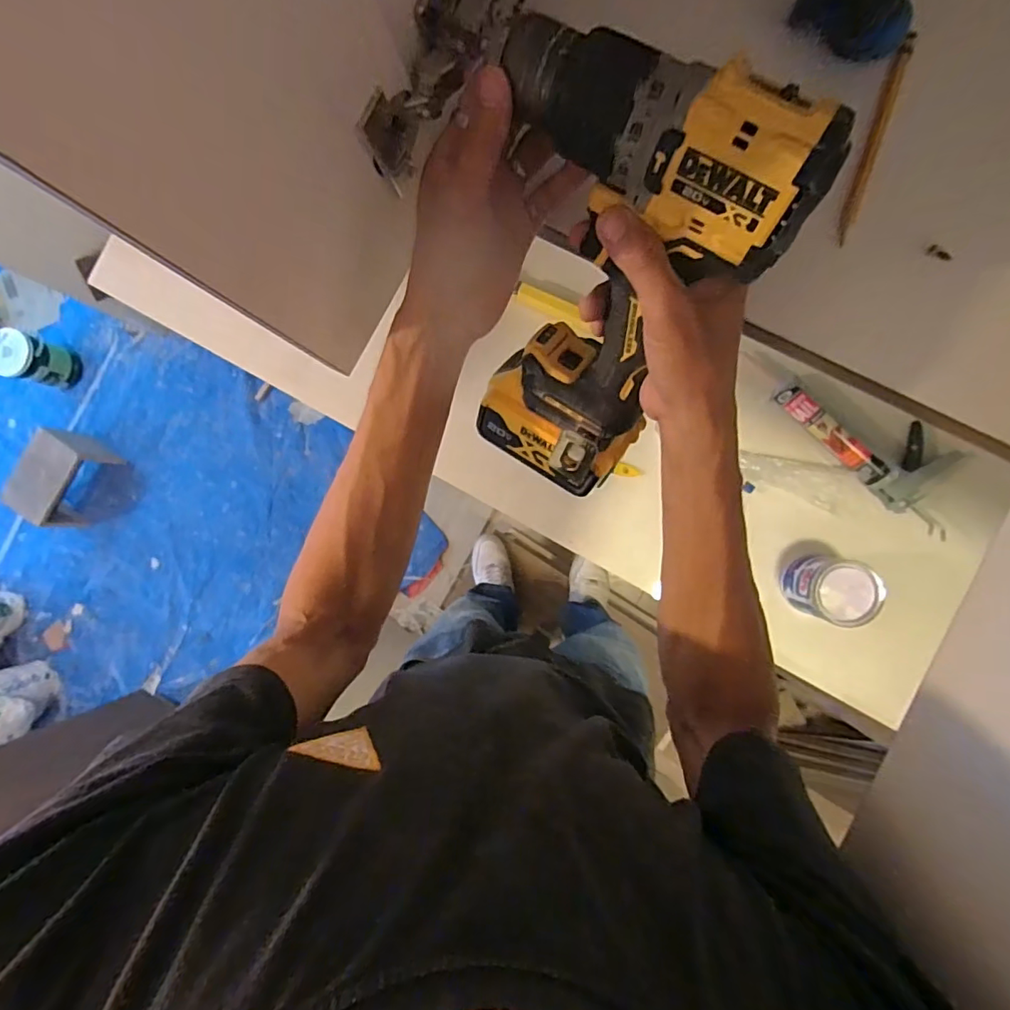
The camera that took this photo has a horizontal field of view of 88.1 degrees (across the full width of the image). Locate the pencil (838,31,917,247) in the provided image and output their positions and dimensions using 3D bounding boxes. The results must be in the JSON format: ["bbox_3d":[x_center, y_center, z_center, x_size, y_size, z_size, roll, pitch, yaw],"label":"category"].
[{"bbox_3d":[0.232,-0.232,0.327,0.012,0.010,0.134,18,91,8],"label":"pencil"}]

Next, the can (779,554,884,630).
[{"bbox_3d":[0.537,0.139,0.862,0.104,0.141,0.096,0,88,8],"label":"can"}]

